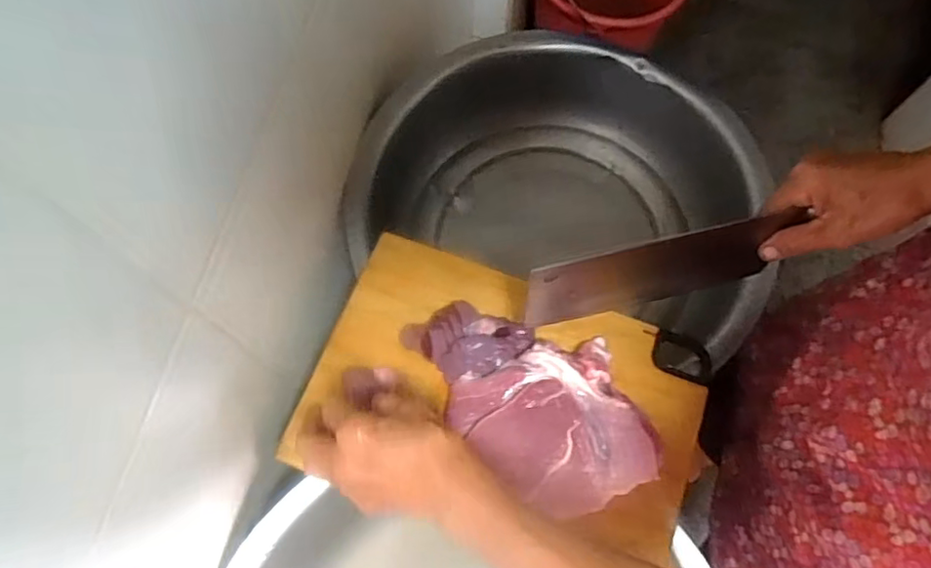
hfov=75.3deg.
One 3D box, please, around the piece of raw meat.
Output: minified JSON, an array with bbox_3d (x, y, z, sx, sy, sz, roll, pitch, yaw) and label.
[{"bbox_3d":[0.057,0.089,0.502,0.141,0.037,0.200,-27,69,-8],"label":"piece of raw meat"}]

